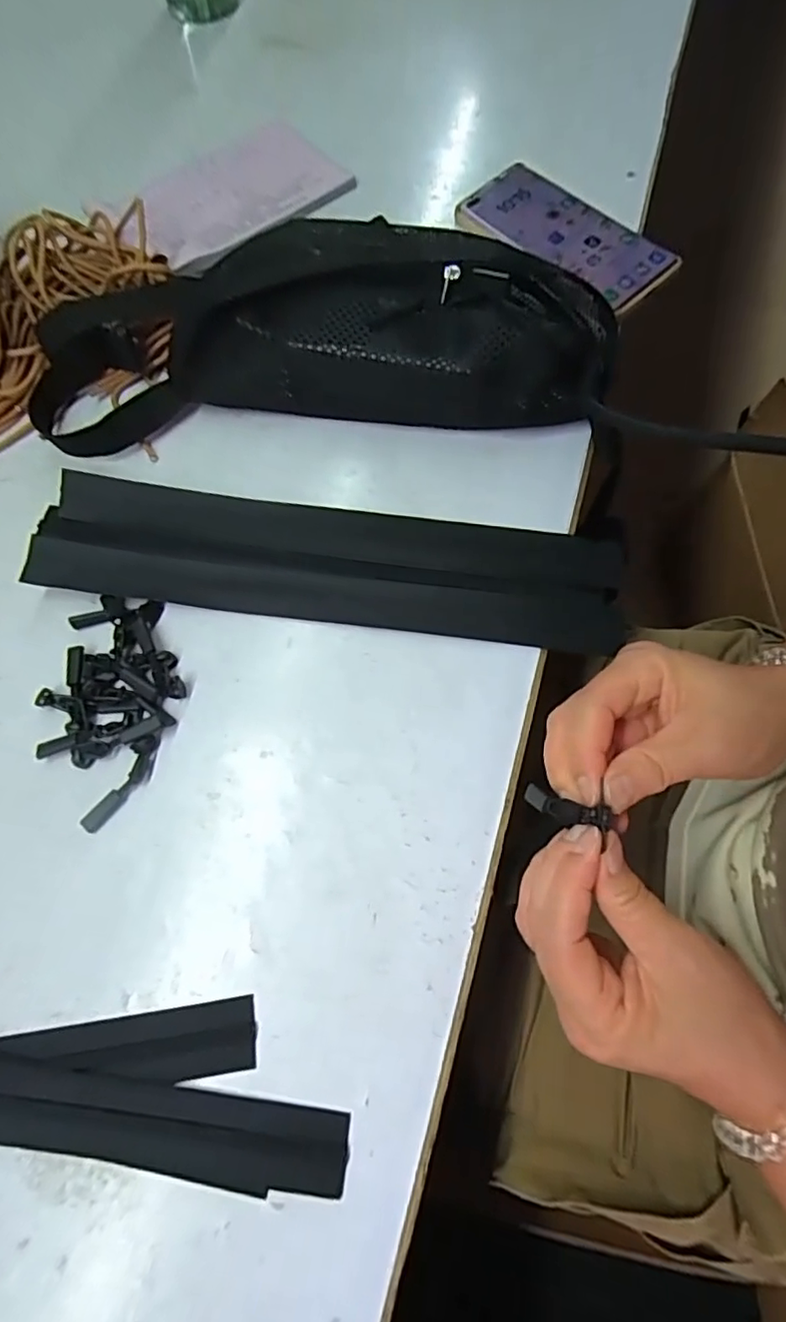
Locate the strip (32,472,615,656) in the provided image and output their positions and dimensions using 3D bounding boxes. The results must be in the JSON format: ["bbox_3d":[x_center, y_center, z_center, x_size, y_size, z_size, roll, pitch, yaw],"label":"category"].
[{"bbox_3d":[-0.040,-0.063,0.352,0.347,0.019,0.080,6,71,4],"label":"strip"}]

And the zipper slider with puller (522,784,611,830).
[{"bbox_3d":[0.077,0.066,0.266,0.008,0.051,0.013,42,73,-24],"label":"zipper slider with puller"}]

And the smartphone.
[{"bbox_3d":[0.130,-0.325,0.442,0.165,0.008,0.069,42,80,16],"label":"smartphone"}]

